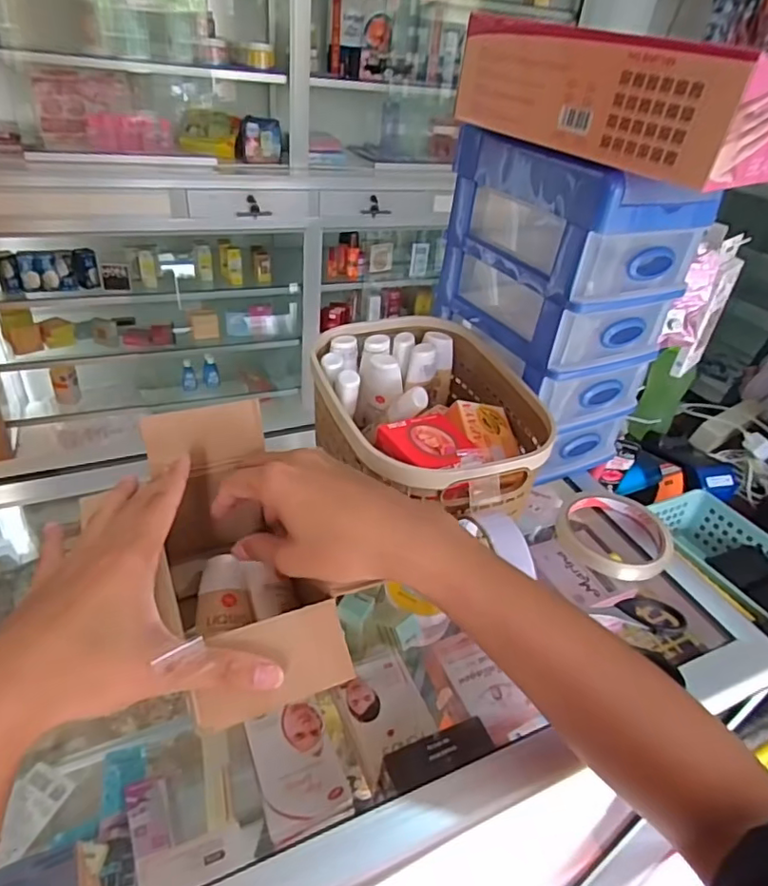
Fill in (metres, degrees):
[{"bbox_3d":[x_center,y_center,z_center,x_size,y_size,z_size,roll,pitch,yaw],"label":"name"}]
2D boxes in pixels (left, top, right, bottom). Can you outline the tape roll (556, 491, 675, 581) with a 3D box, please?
[{"bbox_3d":[0.200,0.076,0.499,0.093,0.030,0.093,18,37,15],"label":"tape roll"}]

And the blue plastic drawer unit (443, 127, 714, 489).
[{"bbox_3d":[0.154,-0.125,0.525,0.145,0.250,0.177,-11,39,-23],"label":"blue plastic drawer unit"}]

